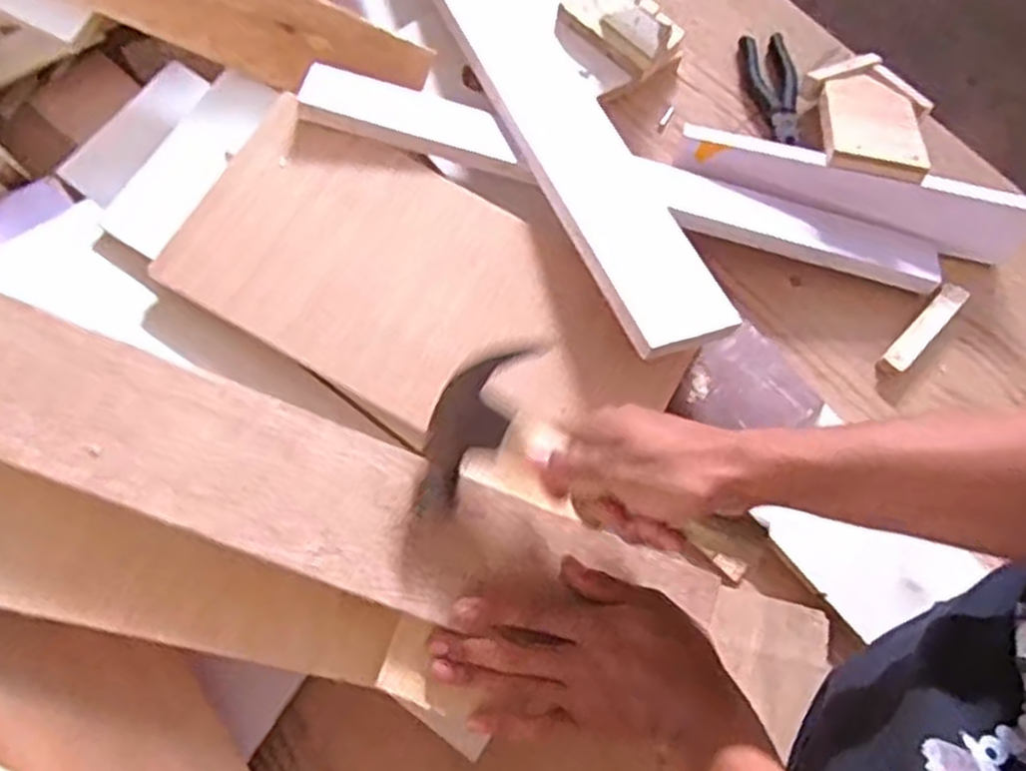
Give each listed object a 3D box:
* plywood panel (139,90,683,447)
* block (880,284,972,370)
[{"bbox_3d":[-0.066,-0.068,0.632,0.390,0.017,0.196,32,78,3],"label":"plywood panel"},{"bbox_3d":[0.361,-0.053,0.685,0.024,0.011,0.103,42,76,10],"label":"block"}]

